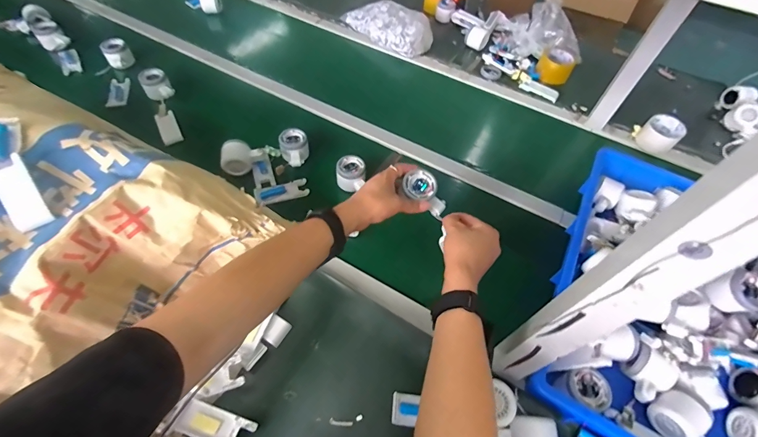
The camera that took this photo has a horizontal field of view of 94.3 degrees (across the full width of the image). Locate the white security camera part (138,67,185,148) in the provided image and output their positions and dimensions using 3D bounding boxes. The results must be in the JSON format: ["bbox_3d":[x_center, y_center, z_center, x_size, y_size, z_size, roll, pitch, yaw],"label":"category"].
[{"bbox_3d":[-0.512,-0.279,0.831,0.070,0.052,0.224,-23,59,-19],"label":"white security camera part"}]

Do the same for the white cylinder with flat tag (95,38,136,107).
[{"bbox_3d":[-0.676,-0.375,0.905,0.076,0.046,0.240,-13,70,-12],"label":"white cylinder with flat tag"}]

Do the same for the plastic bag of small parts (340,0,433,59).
[{"bbox_3d":[0.031,-0.582,1.064,0.141,0.078,0.296,-33,63,-24],"label":"plastic bag of small parts"}]

